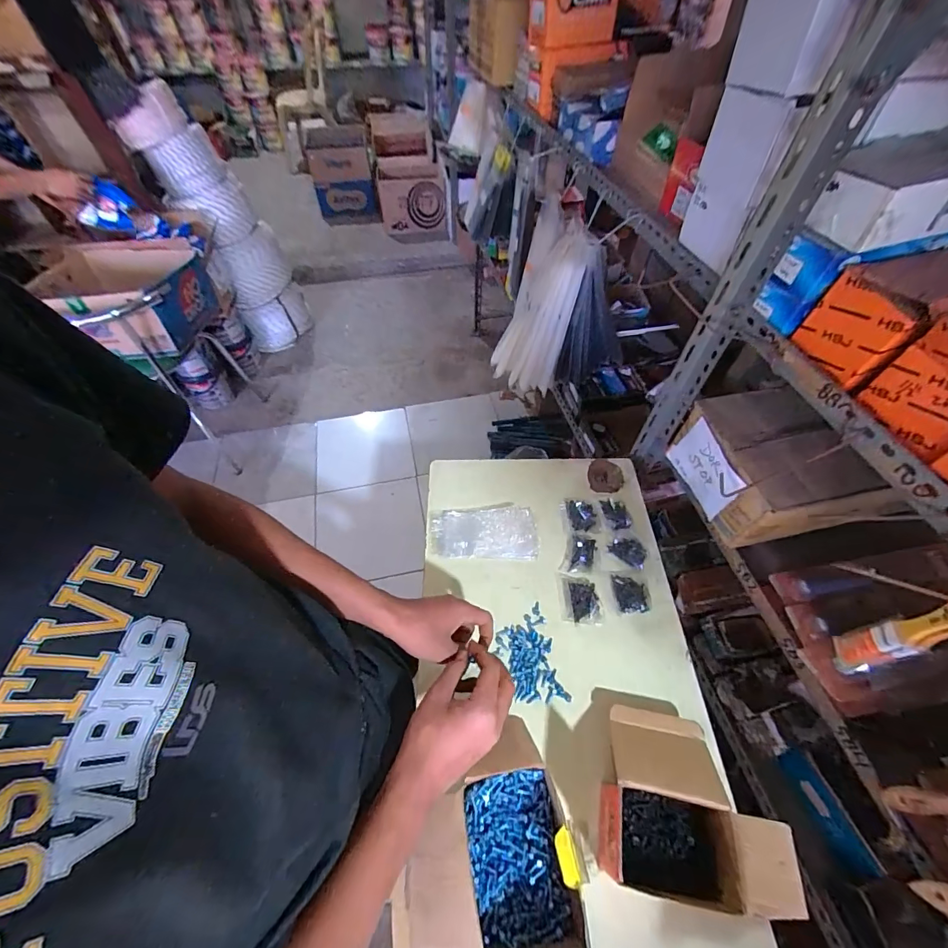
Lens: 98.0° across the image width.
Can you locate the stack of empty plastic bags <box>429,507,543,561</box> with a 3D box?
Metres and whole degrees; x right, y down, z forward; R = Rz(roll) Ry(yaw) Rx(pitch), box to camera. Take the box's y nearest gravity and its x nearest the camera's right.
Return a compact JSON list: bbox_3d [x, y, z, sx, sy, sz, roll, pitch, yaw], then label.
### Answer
[{"bbox_3d":[0.016,0.096,0.698,0.181,0.030,0.092,0,55,0],"label":"stack of empty plastic bags"}]

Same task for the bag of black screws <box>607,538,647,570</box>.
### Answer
[{"bbox_3d":[0.263,0.130,0.693,0.043,0.014,0.059,-38,63,-24],"label":"bag of black screws"}]

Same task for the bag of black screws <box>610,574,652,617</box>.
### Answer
[{"bbox_3d":[0.251,0.189,0.654,0.054,0.025,0.066,2,55,2],"label":"bag of black screws"}]

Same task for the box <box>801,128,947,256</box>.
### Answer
[{"bbox_3d":[0.489,-0.305,0.445,0.217,0.069,0.078,-15,56,-10],"label":"box"}]

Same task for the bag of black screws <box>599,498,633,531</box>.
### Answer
[{"bbox_3d":[0.255,0.072,0.735,0.048,0.010,0.066,-6,55,-4],"label":"bag of black screws"}]

